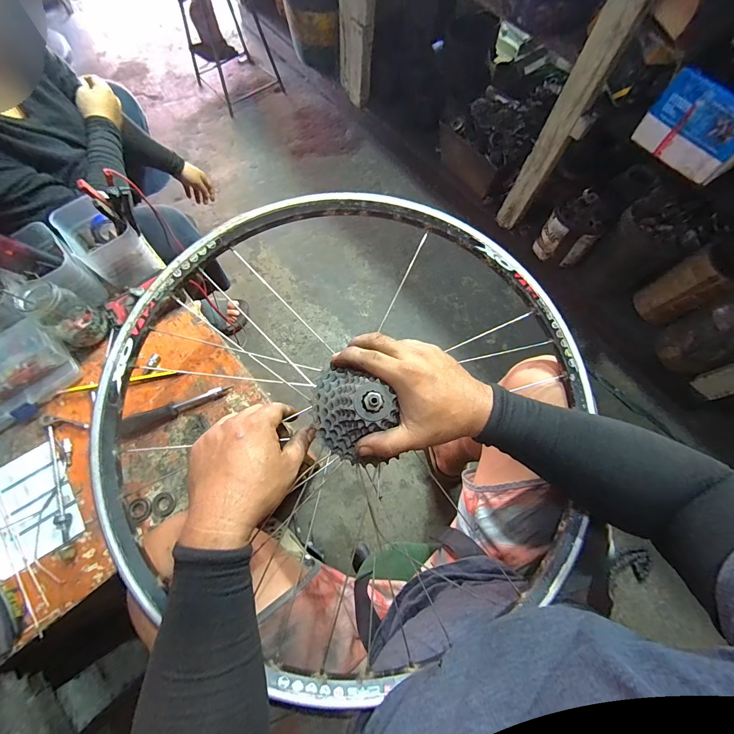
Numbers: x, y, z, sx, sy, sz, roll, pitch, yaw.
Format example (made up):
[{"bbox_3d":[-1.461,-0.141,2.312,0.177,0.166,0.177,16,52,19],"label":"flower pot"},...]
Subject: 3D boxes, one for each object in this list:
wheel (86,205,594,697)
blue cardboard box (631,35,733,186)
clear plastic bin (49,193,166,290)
[{"bbox_3d":[-0.005,0.050,0.427,0.550,0.159,0.531,1,69,-2],"label":"wheel"},{"bbox_3d":[0.754,-0.542,0.727,0.270,0.149,0.207,-37,75,-14],"label":"blue cardboard box"},{"bbox_3d":[-0.408,-0.192,0.564,0.095,0.094,0.130,-40,76,-15],"label":"clear plastic bin"}]

